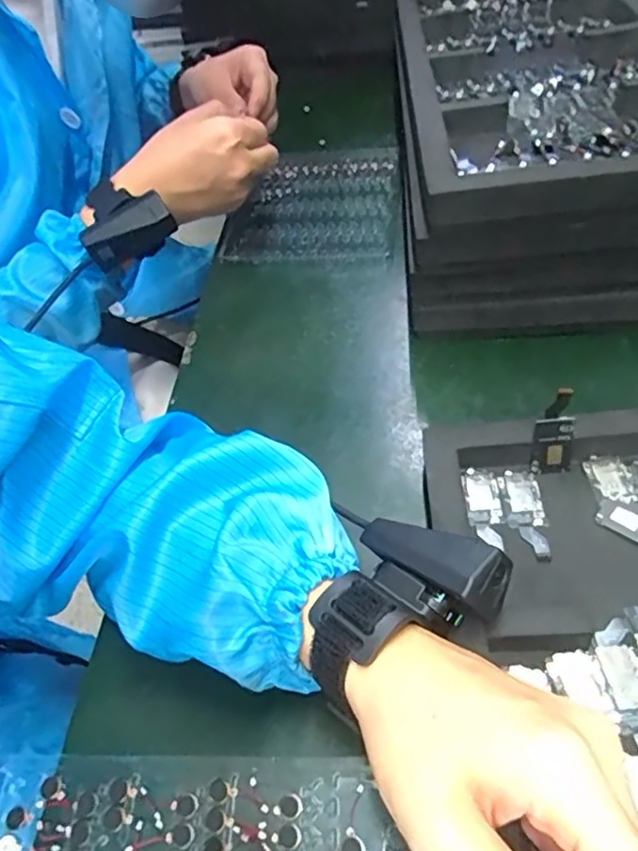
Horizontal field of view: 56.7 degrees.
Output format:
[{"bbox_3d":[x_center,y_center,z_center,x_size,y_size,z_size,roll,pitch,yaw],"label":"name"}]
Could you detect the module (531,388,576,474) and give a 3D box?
[{"bbox_3d":[0.140,0.003,0.350,0.023,0.059,0.007,-1,33,8],"label":"module"}]

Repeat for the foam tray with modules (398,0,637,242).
[{"bbox_3d":[0.189,-0.323,0.534,0.228,0.049,0.488,-1,49,5],"label":"foam tray with modules"}]

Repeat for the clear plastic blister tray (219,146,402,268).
[{"bbox_3d":[0.001,-0.235,0.627,0.168,0.018,0.211,5,50,11],"label":"clear plastic blister tray"}]

